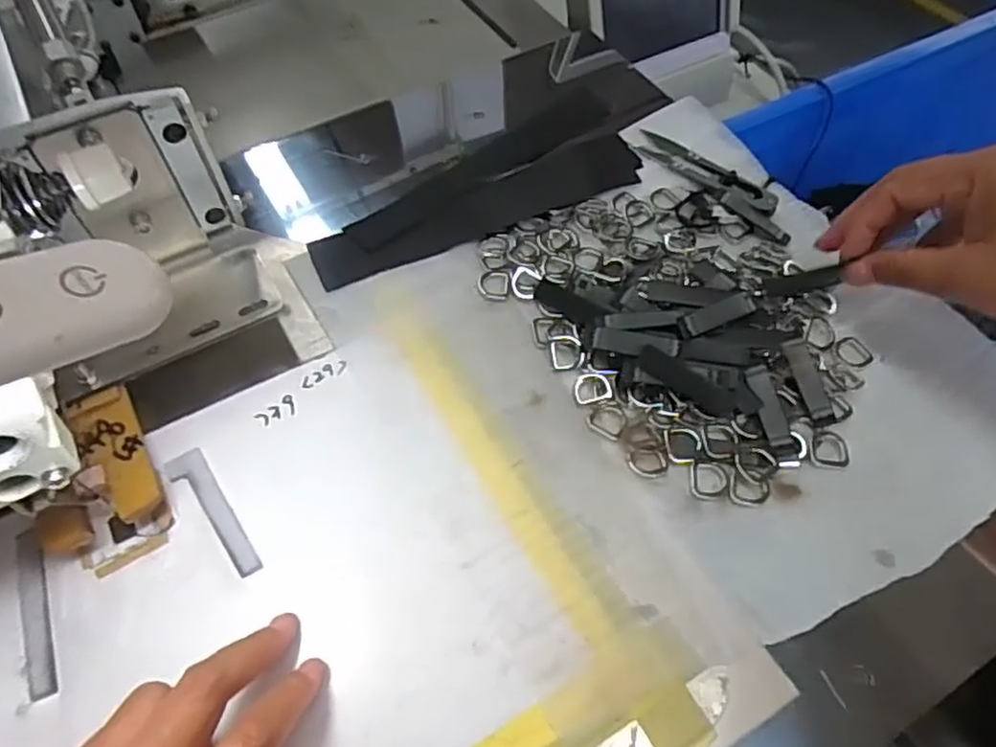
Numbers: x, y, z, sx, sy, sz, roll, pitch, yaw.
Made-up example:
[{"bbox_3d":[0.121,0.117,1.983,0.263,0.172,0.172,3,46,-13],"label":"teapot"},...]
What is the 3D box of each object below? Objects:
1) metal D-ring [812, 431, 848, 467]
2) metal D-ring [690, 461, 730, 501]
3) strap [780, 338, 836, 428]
[{"bbox_3d":[0.158,0.035,0.327,0.017,0.004,0.017,4,57,3],"label":"metal D-ring"},{"bbox_3d":[0.099,0.049,0.319,0.017,0.004,0.018,7,58,5],"label":"metal D-ring"},{"bbox_3d":[0.156,0.004,0.342,0.014,0.006,0.044,-11,71,-6],"label":"strap"}]

